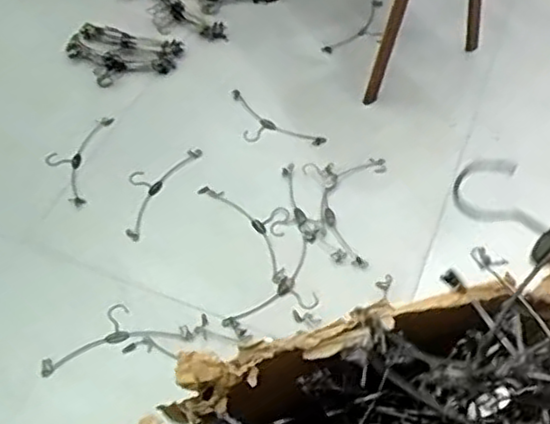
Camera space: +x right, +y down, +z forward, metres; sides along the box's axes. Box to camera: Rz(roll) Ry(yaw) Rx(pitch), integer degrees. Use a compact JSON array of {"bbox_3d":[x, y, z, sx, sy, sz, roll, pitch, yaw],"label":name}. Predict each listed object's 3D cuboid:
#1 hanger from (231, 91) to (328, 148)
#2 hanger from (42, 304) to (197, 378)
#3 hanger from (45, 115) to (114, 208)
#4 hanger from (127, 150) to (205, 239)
[{"bbox_3d":[-0.019,-0.195,1.630,0.261,0.029,0.106,29,57,24],"label":"hanger"},{"bbox_3d":[-0.300,0.224,1.303,0.274,0.020,0.112,-14,51,-10],"label":"hanger"},{"bbox_3d":[-0.457,-0.122,1.581,0.120,0.017,0.249,5,50,6],"label":"hanger"},{"bbox_3d":[-0.272,-0.059,1.526,0.103,0.015,0.262,22,54,19],"label":"hanger"}]

